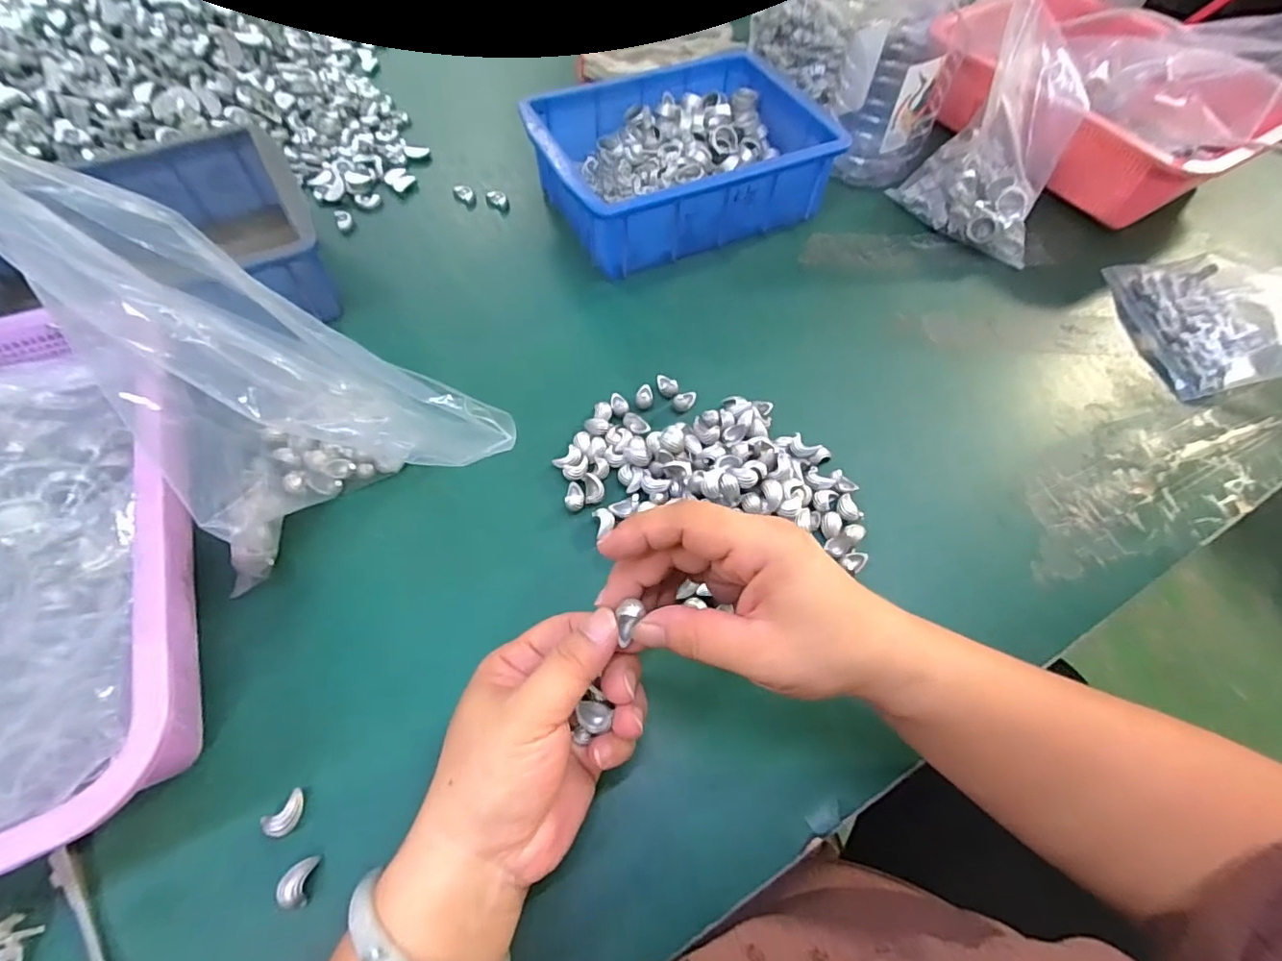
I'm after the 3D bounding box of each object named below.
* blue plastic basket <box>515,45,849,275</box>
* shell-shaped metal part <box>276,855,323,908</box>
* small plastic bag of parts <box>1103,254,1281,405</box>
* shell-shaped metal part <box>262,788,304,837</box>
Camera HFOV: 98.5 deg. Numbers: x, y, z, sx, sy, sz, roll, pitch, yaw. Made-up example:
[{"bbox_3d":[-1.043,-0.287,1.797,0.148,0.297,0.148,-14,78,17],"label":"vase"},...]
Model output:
[{"bbox_3d":[0.030,-0.289,0.500,0.234,0.071,0.172,-23,64,-15],"label":"blue plastic basket"},{"bbox_3d":[-0.157,0.184,0.253,0.011,0.014,0.018,-1,60,-4],"label":"shell-shaped metal part"},{"bbox_3d":[0.488,-0.144,0.426,0.156,0.084,0.139,-3,60,-5],"label":"small plastic bag of parts"},{"bbox_3d":[-0.170,0.161,0.266,0.012,0.012,0.019,39,65,17],"label":"shell-shaped metal part"}]

